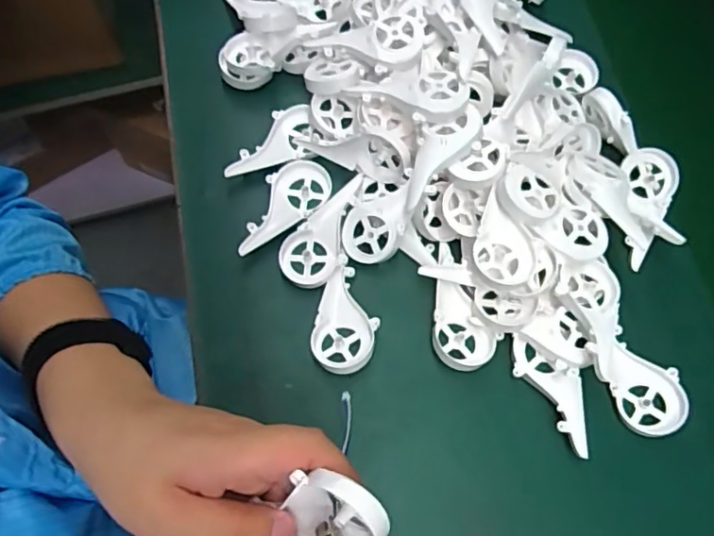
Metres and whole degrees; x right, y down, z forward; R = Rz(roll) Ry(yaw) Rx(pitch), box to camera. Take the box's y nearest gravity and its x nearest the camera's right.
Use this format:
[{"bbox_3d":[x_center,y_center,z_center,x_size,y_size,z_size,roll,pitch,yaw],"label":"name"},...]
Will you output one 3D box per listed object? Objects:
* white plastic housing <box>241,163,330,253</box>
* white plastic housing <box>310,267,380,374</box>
[{"bbox_3d":[-0.060,-0.050,0.445,0.094,0.011,0.045,-43,77,-14],"label":"white plastic housing"},{"bbox_3d":[-0.007,0.038,0.419,0.045,0.010,0.077,13,71,4],"label":"white plastic housing"}]

